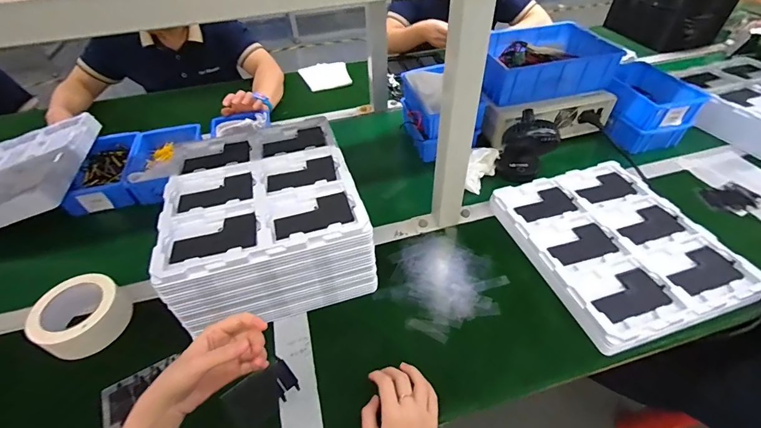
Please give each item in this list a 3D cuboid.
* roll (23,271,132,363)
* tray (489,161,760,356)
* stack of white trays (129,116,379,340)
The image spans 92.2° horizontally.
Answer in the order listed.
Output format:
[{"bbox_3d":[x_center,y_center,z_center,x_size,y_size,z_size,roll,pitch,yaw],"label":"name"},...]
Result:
[{"bbox_3d":[-0.450,0.150,0.553,0.119,0.049,0.111,-2,45,2],"label":"roll"},{"bbox_3d":[0.380,0.046,0.606,0.278,0.036,0.317,-15,46,-11],"label":"tray"},{"bbox_3d":[-0.186,0.000,0.613,0.277,0.140,0.317,-14,46,-11],"label":"stack of white trays"}]

